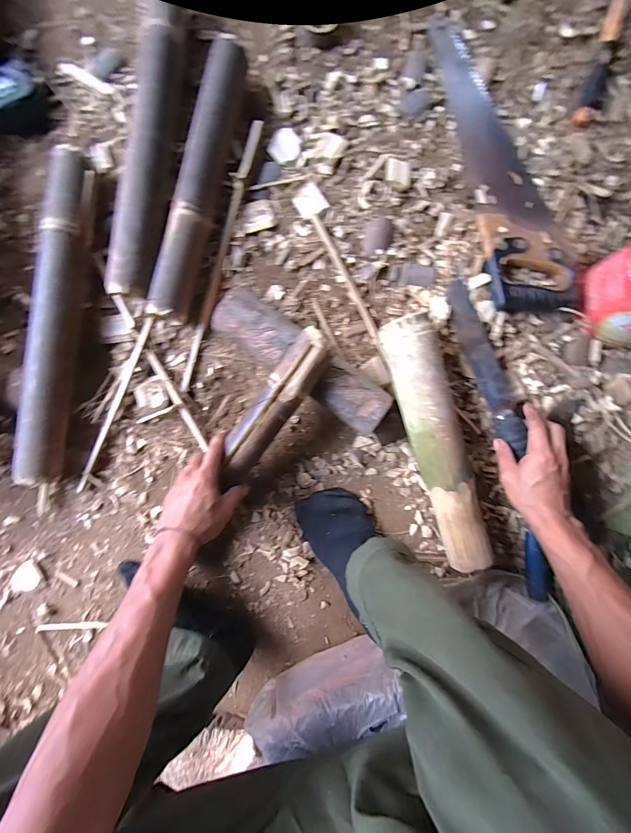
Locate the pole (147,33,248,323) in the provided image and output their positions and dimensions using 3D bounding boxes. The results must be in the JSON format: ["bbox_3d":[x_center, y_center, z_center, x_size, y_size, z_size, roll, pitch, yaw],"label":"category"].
[{"bbox_3d":[-0.167,-0.328,0.496,0.053,0.058,0.382,13,90,0],"label":"pole"}]

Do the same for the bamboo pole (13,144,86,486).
[{"bbox_3d":[-0.371,-0.138,0.496,0.064,0.058,0.463,5,90,0],"label":"bamboo pole"}]

